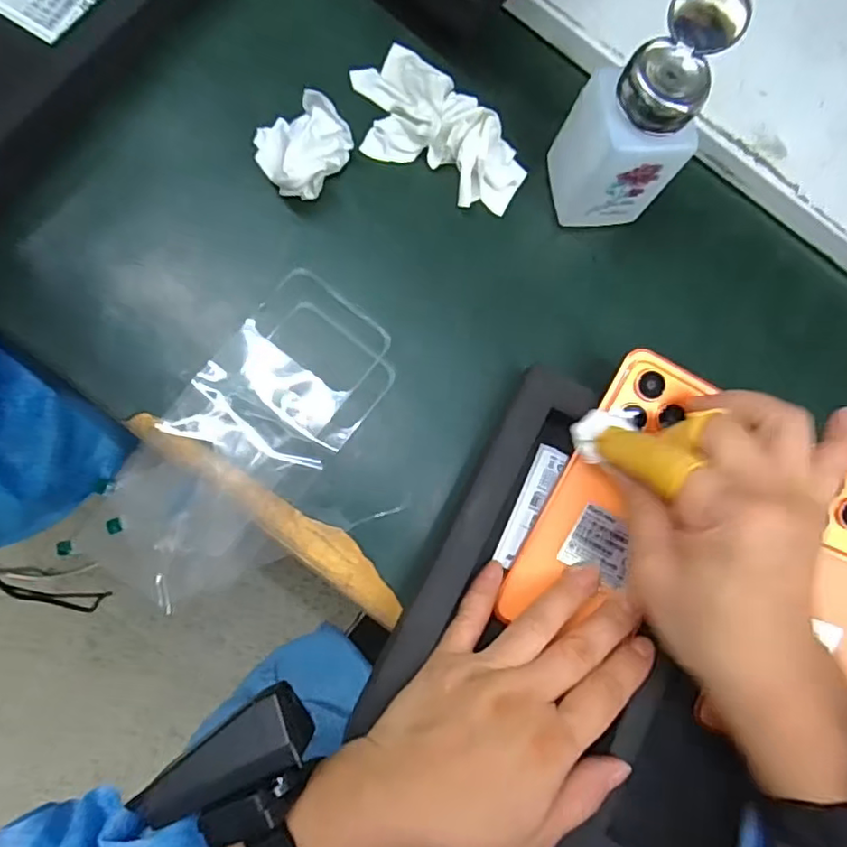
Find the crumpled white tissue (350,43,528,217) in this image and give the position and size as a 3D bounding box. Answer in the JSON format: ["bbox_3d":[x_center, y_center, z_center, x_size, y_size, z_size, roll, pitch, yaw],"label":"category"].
[{"bbox_3d":[0.011,-0.182,0.363,0.117,0.026,0.069,32,78,-2],"label":"crumpled white tissue"}]

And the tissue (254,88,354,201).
[{"bbox_3d":[-0.070,-0.162,0.347,0.050,0.030,0.051,-35,87,-12],"label":"tissue"}]

